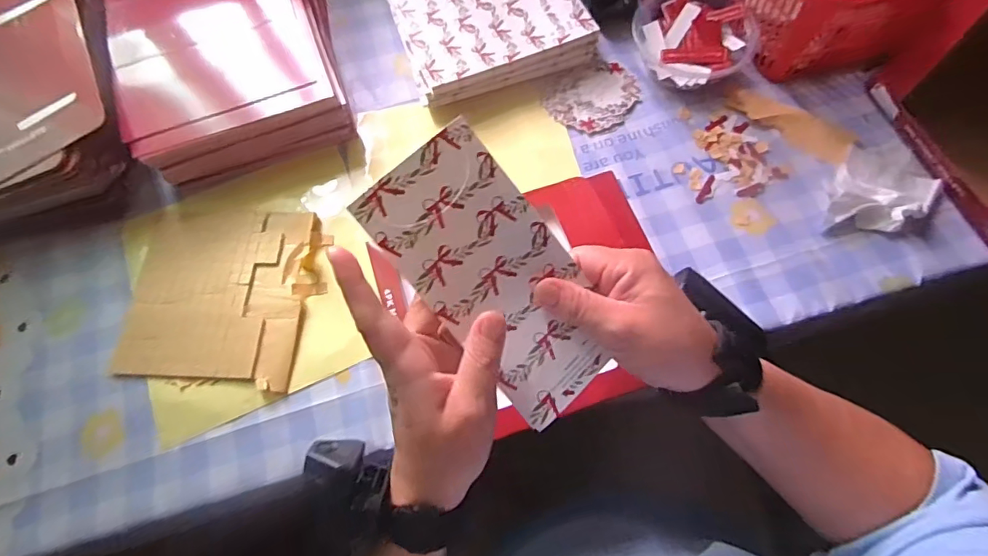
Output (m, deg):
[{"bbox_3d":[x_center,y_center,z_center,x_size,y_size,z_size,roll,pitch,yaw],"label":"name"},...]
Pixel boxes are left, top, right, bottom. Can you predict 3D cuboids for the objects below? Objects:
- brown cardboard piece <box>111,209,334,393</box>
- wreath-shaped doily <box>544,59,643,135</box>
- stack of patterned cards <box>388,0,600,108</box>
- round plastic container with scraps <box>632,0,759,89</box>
[{"bbox_3d":[-0.240,0.010,0.434,0.170,0.007,0.156,6,69,4],"label":"brown cardboard piece"},{"bbox_3d":[0.098,-0.184,0.492,0.081,0.004,0.085,33,77,12],"label":"wreath-shaped doily"},{"bbox_3d":[-0.027,-0.309,0.532,0.177,0.039,0.261,-21,70,-7],"label":"stack of patterned cards"},{"bbox_3d":[0.196,-0.233,0.486,0.119,0.043,0.104,22,71,10],"label":"round plastic container with scraps"}]

